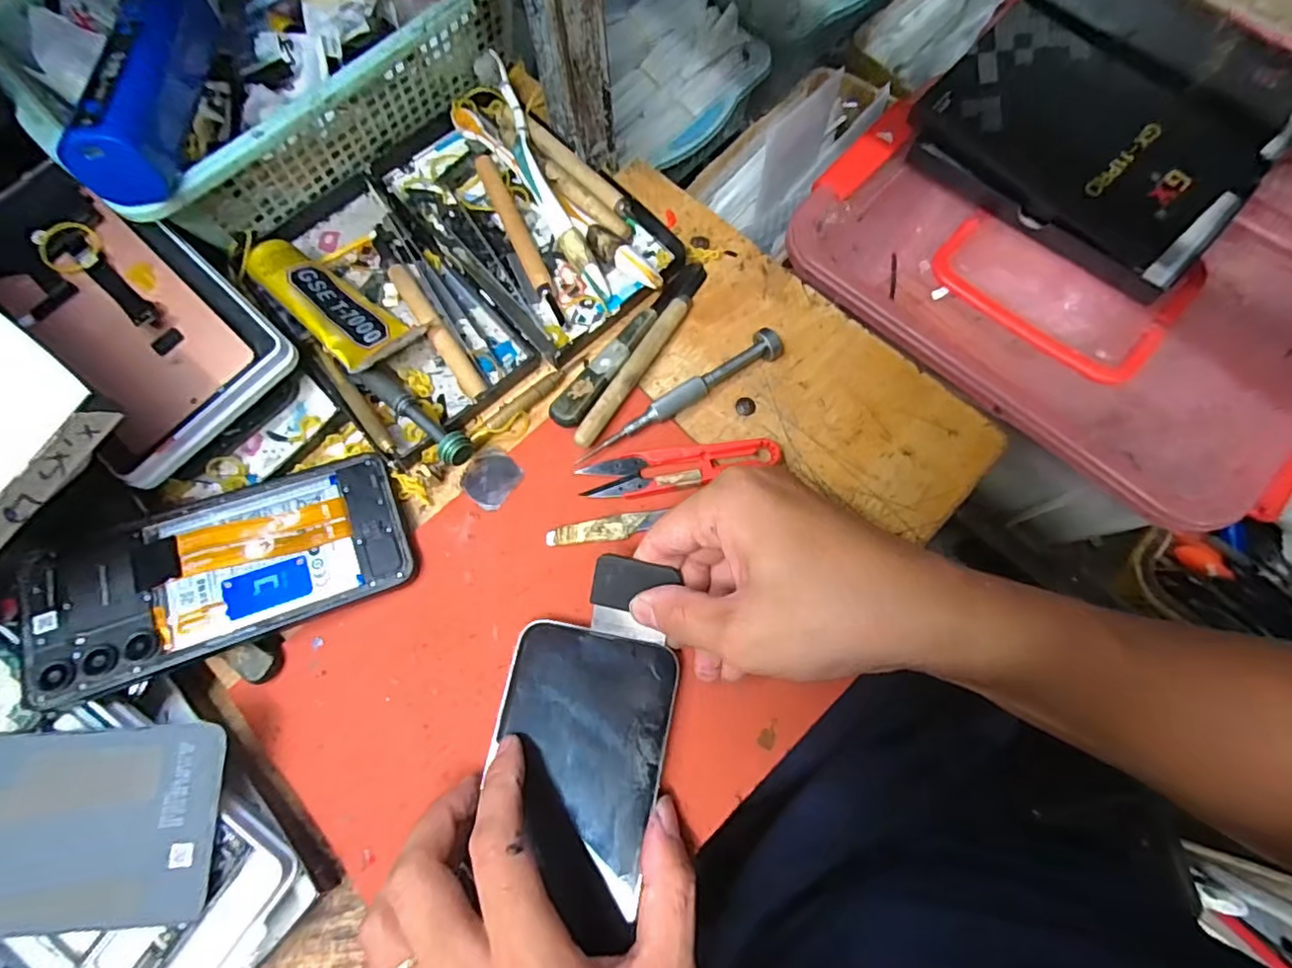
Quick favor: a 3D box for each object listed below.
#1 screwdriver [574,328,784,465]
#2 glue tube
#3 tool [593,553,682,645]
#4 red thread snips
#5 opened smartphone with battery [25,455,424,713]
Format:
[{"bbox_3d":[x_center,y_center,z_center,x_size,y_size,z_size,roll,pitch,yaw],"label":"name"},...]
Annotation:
[{"bbox_3d":[0.021,-0.047,0.323,0.125,0.010,0.014,-32,76,-8],"label":"screwdriver"},{"bbox_3d":[-0.175,-0.096,0.332,0.096,0.026,0.041,30,77,9],"label":"glue tube"},{"bbox_3d":[-0.008,0.054,0.281,0.036,0.007,0.037,11,103,6],"label":"tool"},{"bbox_3d":[0.018,-0.008,0.314,0.102,0.008,0.023,-8,74,-1],"label":"red thread snips"},{"bbox_3d":[-0.201,0.040,0.292,0.162,0.010,0.077,-21,74,-19],"label":"opened smartphone with battery"}]

